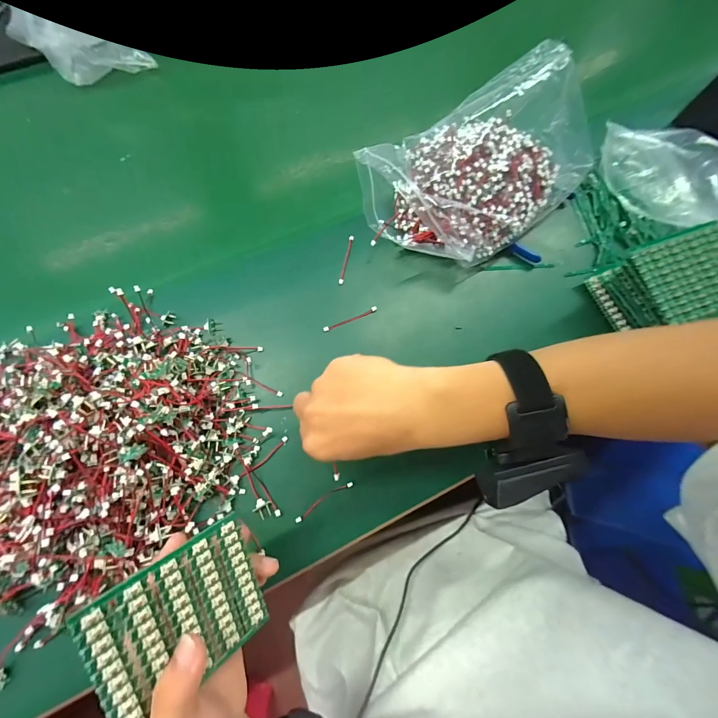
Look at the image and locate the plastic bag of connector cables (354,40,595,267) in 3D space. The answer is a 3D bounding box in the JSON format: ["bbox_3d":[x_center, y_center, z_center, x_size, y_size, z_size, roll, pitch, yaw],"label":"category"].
[{"bbox_3d":[0.129,-0.191,0.349,0.240,0.095,0.139,-34,77,-11],"label":"plastic bag of connector cables"}]

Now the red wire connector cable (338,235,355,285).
[{"bbox_3d":[-0.014,-0.106,0.365,0.006,0.006,0.058,11,74,2],"label":"red wire connector cable"}]

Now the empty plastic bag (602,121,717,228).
[{"bbox_3d":[0.335,-0.192,0.367,0.074,0.062,0.155,-30,77,-10],"label":"empty plastic bag"}]

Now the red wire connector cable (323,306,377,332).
[{"bbox_3d":[-0.009,-0.040,0.348,0.059,0.006,0.005,-24,76,-8],"label":"red wire connector cable"}]

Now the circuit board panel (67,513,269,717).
[{"bbox_3d":[-0.100,0.151,0.197,0.086,0.006,0.078,-22,101,-45],"label":"circuit board panel"}]

